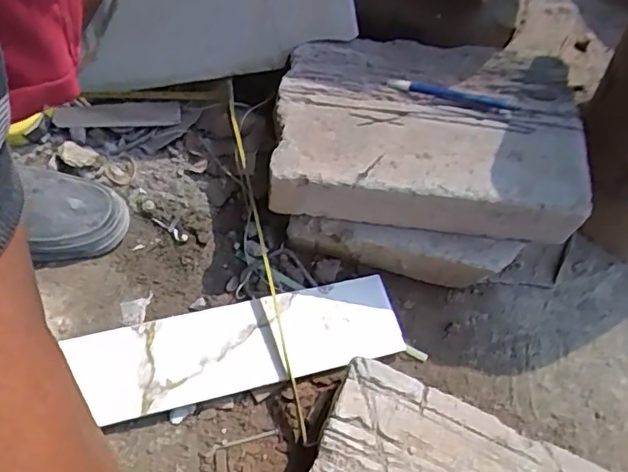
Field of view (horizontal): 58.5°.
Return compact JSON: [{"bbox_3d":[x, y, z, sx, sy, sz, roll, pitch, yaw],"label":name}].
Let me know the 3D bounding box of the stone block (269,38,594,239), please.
[{"bbox_3d":[0.112,-0.107,0.590,0.305,0.086,0.186,8,60,1],"label":"stone block"}]

